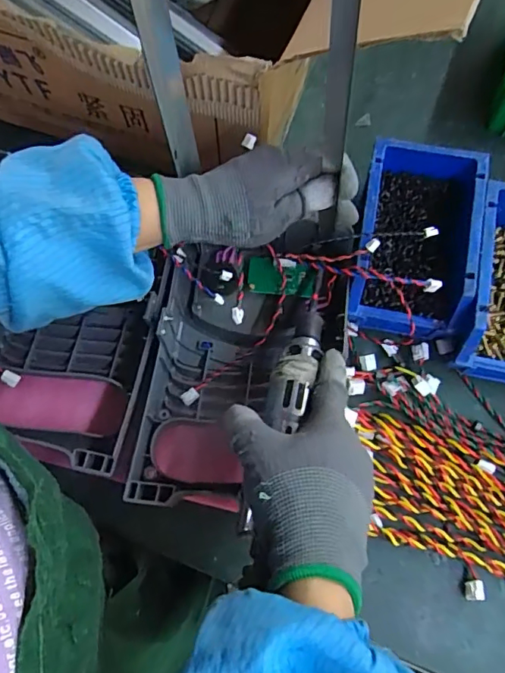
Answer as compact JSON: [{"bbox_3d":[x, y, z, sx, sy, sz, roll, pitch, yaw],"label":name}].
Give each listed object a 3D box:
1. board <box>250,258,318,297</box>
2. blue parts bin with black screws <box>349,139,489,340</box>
[{"bbox_3d":[0.026,-0.054,0.455,0.060,0.010,0.032,5,91,11],"label":"board"},{"bbox_3d":[0.144,-0.087,0.455,0.106,0.072,0.165,11,74,6],"label":"blue parts bin with black screws"}]

